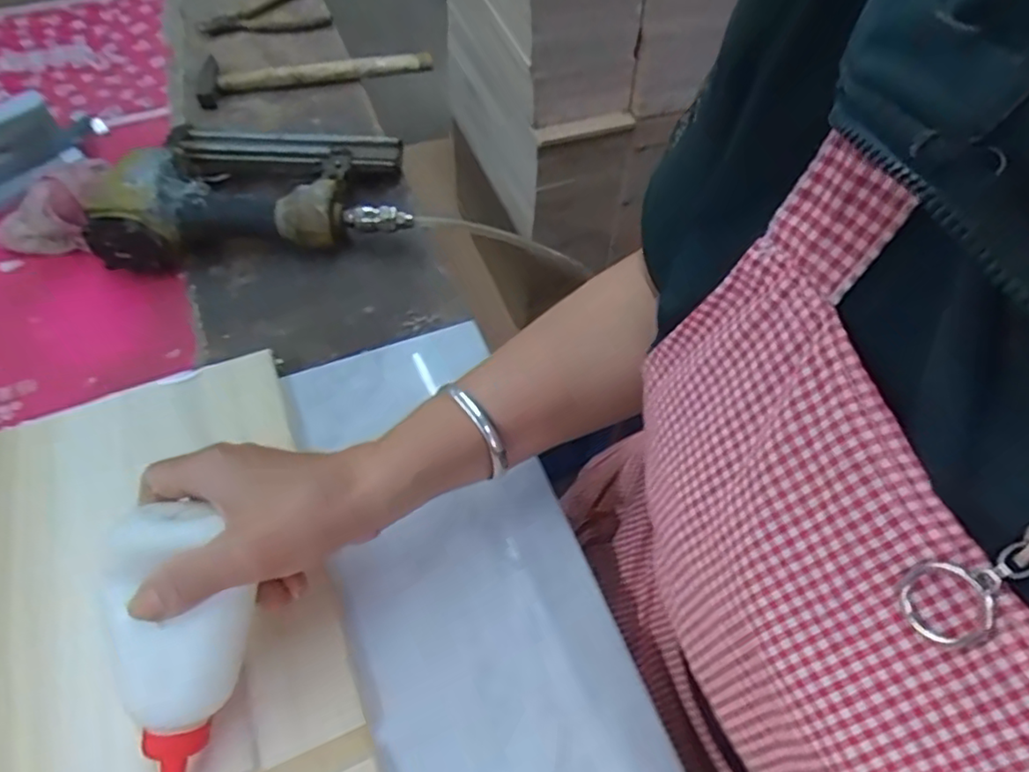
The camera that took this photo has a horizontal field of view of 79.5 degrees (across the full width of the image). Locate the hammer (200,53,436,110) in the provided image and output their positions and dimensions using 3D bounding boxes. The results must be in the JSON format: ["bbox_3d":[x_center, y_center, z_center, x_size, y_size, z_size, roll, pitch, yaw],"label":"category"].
[{"bbox_3d":[-0.218,-0.343,0.682,0.247,0.034,0.057,-7,57,-5],"label":"hammer"}]

